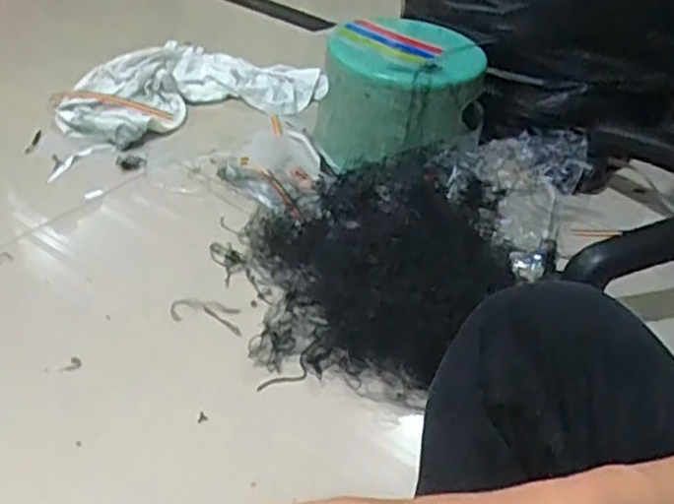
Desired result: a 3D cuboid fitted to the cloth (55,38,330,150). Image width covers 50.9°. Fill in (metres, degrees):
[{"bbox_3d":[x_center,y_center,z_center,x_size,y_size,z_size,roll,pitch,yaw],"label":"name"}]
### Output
[{"bbox_3d":[-0.238,-0.276,1.158,0.431,0.068,0.223,-20,46,-30],"label":"cloth"}]

